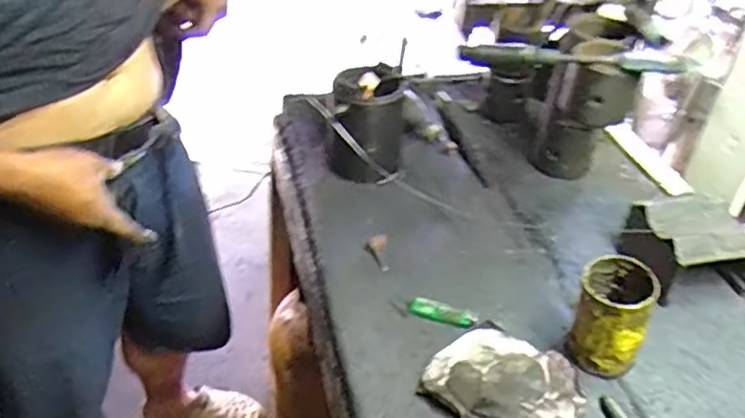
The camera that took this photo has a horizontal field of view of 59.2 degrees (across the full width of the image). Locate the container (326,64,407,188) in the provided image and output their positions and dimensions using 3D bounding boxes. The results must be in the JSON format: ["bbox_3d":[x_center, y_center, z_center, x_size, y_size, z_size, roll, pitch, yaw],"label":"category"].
[{"bbox_3d":[-0.010,-0.129,0.990,0.116,0.156,0.101,5,37,4],"label":"container"}]

